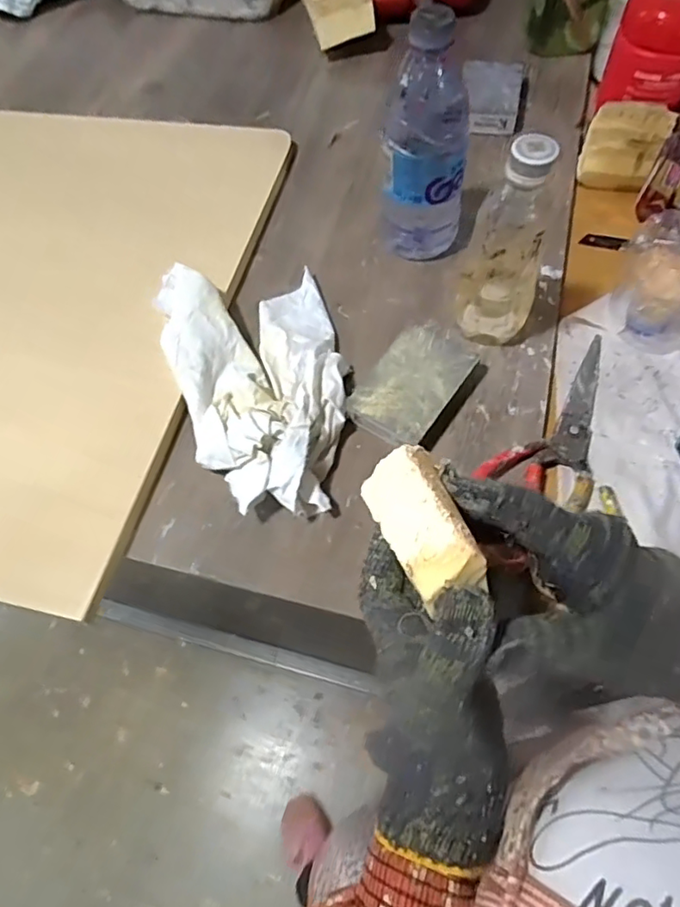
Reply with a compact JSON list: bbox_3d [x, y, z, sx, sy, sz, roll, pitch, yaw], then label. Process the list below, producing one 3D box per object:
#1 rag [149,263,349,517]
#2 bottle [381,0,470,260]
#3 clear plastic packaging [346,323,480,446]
[{"bbox_3d":[-0.063,-0.064,0.464,0.138,0.039,0.236,-17,62,-4],"label":"rag"},{"bbox_3d":[0.070,-0.256,0.475,0.076,0.188,0.067,8,63,9],"label":"bottle"},{"bbox_3d":[0.061,-0.059,0.469,0.067,0.024,0.110,31,69,19],"label":"clear plastic packaging"}]

